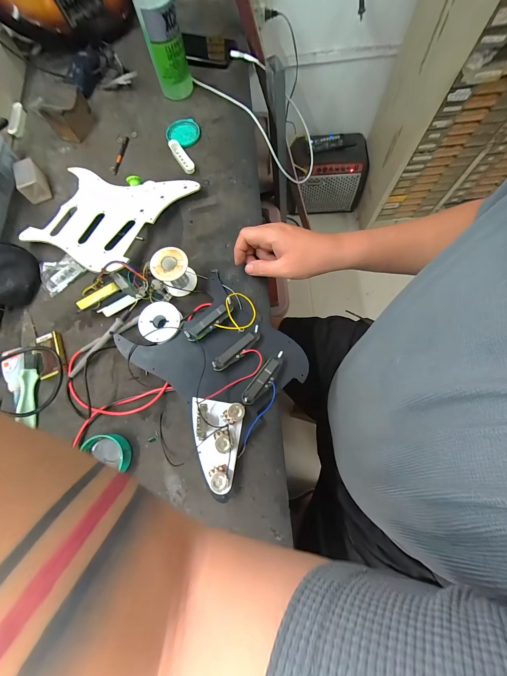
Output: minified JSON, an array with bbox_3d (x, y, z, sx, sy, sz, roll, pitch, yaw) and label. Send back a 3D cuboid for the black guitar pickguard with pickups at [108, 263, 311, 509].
[{"bbox_3d":[-0.050,0.040,0.373,0.214,0.035,0.256,-43,76,-7],"label":"black guitar pickguard with pickups"}]

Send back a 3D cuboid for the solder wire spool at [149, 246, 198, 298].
[{"bbox_3d":[-0.119,-0.099,0.391,0.053,0.053,0.051,-28,75,-4],"label":"solder wire spool"}]

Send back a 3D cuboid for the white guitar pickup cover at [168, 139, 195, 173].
[{"bbox_3d":[-0.130,-0.333,0.473,0.020,0.020,0.071,-30,74,-9],"label":"white guitar pickup cover"}]

